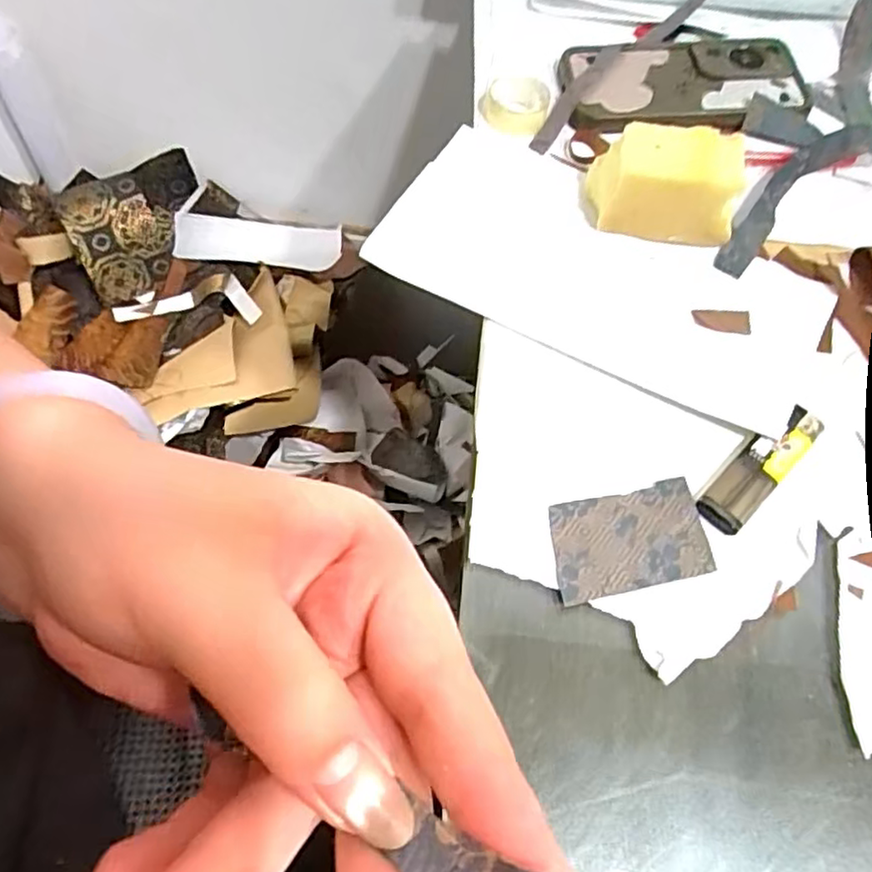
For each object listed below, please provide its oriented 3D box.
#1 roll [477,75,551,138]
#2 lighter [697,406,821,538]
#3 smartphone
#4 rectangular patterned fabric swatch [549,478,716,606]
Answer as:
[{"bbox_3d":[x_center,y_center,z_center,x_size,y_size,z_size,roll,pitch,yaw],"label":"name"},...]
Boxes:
[{"bbox_3d":[0.051,-0.215,0.430,0.045,0.019,0.045,1,62,-1],"label":"roll"},{"bbox_3d":[0.159,0.014,0.322,0.081,0.009,0.022,-41,70,-20],"label":"lighter"},{"bbox_3d":[0.167,-0.240,0.447,0.163,0.016,0.077,-1,62,-2],"label":"smartphone"},{"bbox_3d":[0.089,0.048,0.307,0.072,0.004,0.045,-11,63,-7],"label":"rectangular patterned fabric swatch"}]

